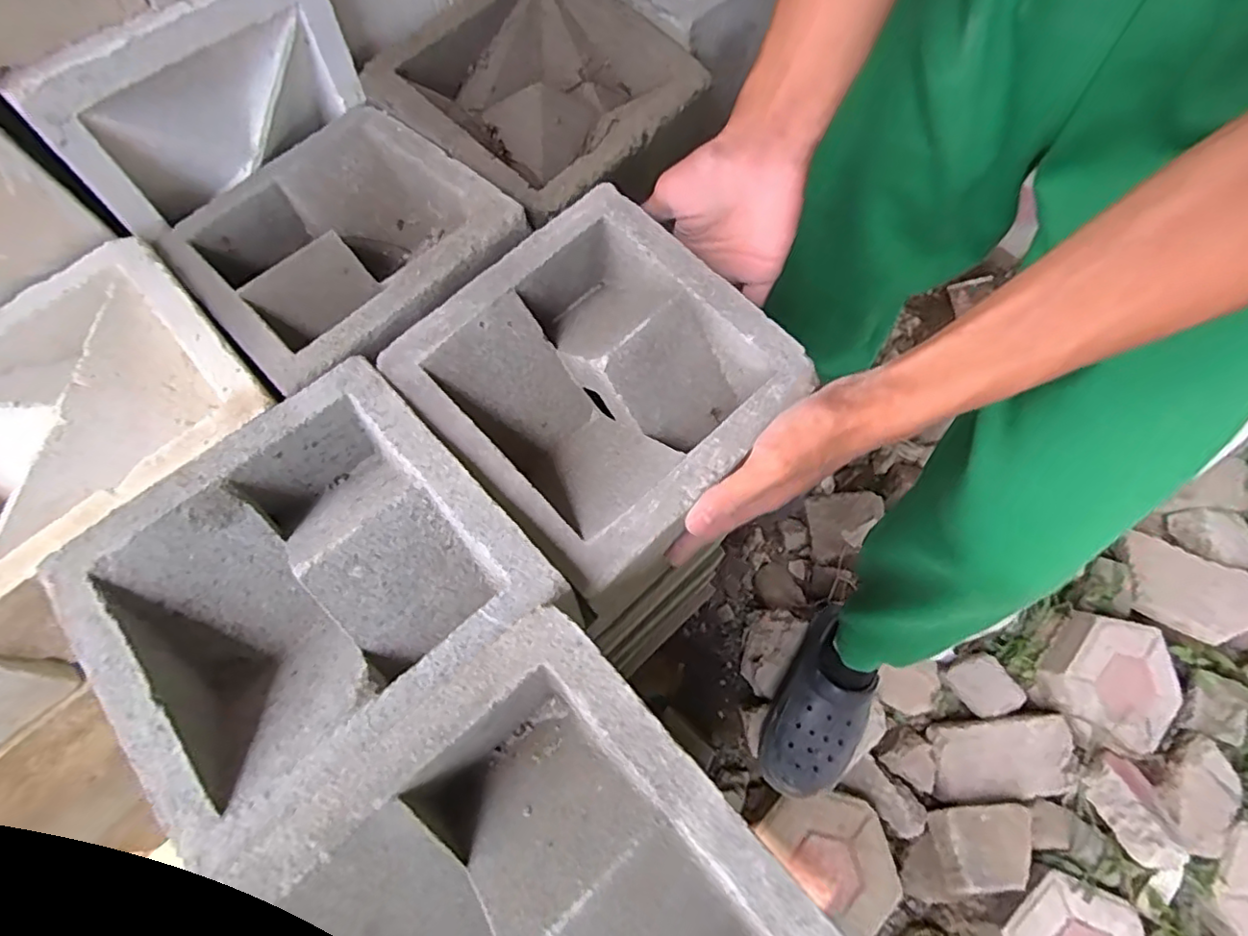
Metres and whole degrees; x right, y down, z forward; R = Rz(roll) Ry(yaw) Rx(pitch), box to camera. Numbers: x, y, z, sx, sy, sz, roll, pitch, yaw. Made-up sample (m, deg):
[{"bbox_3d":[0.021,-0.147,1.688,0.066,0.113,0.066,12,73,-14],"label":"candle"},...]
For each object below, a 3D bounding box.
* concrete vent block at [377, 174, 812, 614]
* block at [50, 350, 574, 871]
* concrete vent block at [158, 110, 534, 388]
[{"bbox_3d":[-0.017,-0.049,0.402,0.189,0.083,0.198,-42,73,-15],"label":"concrete vent block"},{"bbox_3d":[-0.163,0.063,0.335,0.193,0.070,0.196,-40,74,-15],"label":"block"},{"bbox_3d":[-0.201,-0.157,0.453,0.211,0.074,0.193,38,73,13],"label":"concrete vent block"}]

